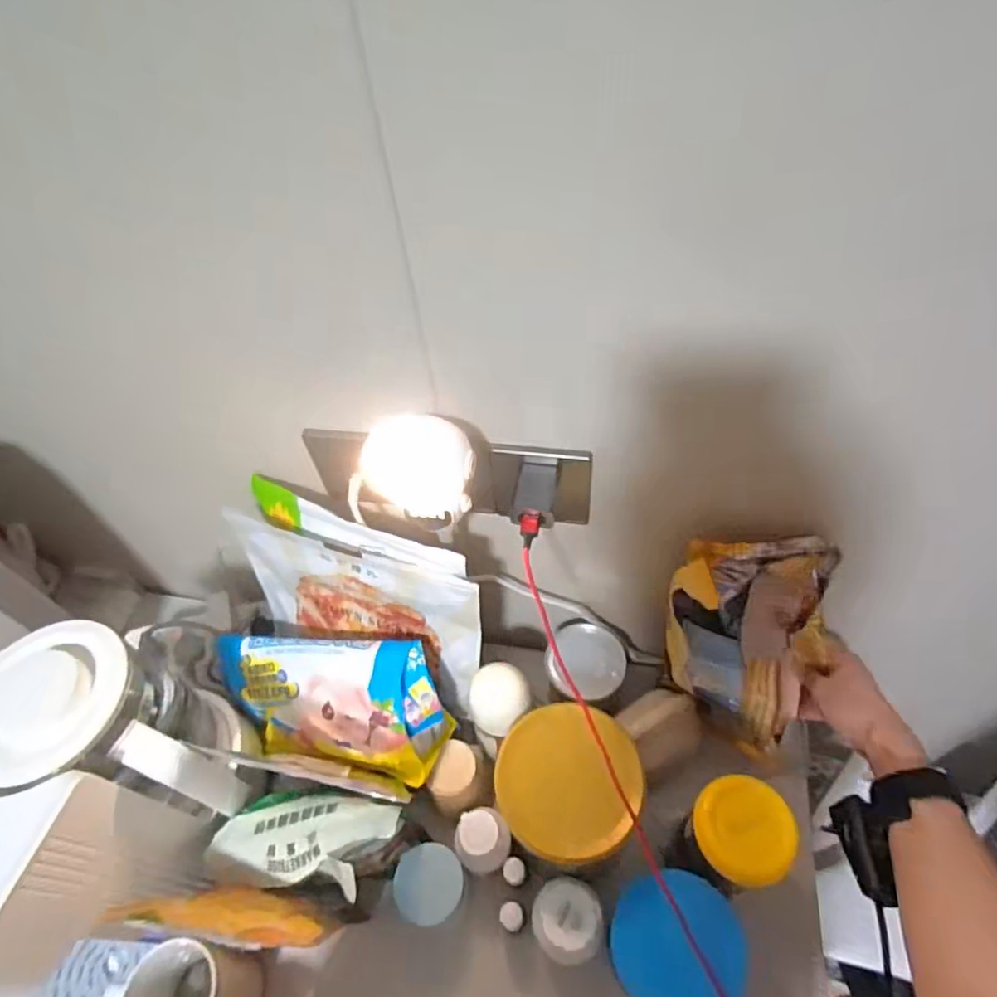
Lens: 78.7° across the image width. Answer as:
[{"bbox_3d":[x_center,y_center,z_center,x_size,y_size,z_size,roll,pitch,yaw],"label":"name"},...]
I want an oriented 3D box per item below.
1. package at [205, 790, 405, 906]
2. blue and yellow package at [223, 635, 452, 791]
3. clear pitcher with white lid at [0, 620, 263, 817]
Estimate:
[{"bbox_3d":[-0.172,0.297,0.530,0.203,0.028,0.079,-17,46,25],"label":"package"},{"bbox_3d":[-0.182,0.211,0.618,0.256,0.119,0.131,8,52,13],"label":"blue and yellow package"},{"bbox_3d":[-0.337,0.230,0.571,0.179,0.242,0.124,-6,50,1],"label":"clear pitcher with white lid"}]

